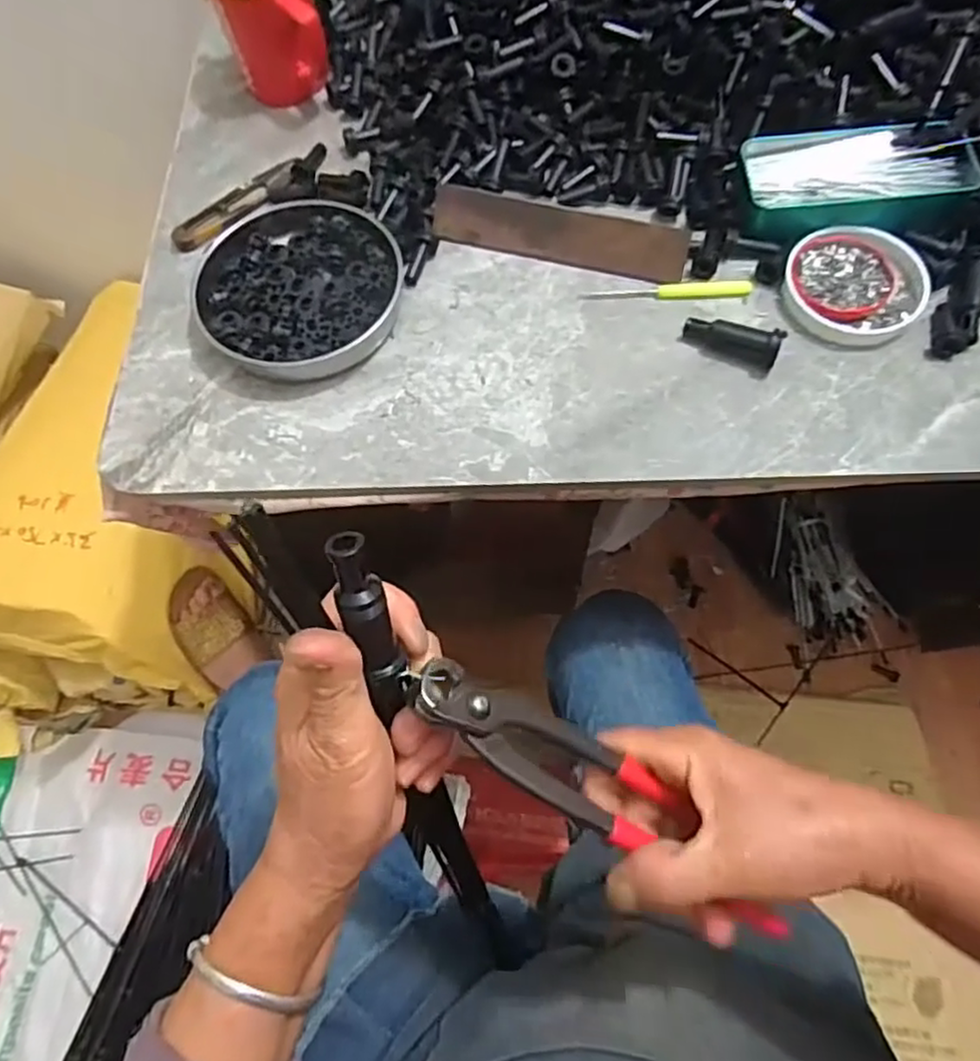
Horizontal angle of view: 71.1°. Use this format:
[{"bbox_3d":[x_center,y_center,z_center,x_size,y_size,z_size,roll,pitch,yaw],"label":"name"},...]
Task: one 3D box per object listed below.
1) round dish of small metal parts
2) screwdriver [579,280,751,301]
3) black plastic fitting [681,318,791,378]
[{"bbox_3d":[0.242,-0.162,0.453,0.087,0.011,0.080,-1,72,2],"label":"round dish of small metal parts"},{"bbox_3d":[0.123,-0.165,0.473,0.114,0.007,0.011,-1,68,2],"label":"screwdriver"},{"bbox_3d":[0.156,-0.123,0.446,0.061,0.023,0.023,25,71,12],"label":"black plastic fitting"}]

